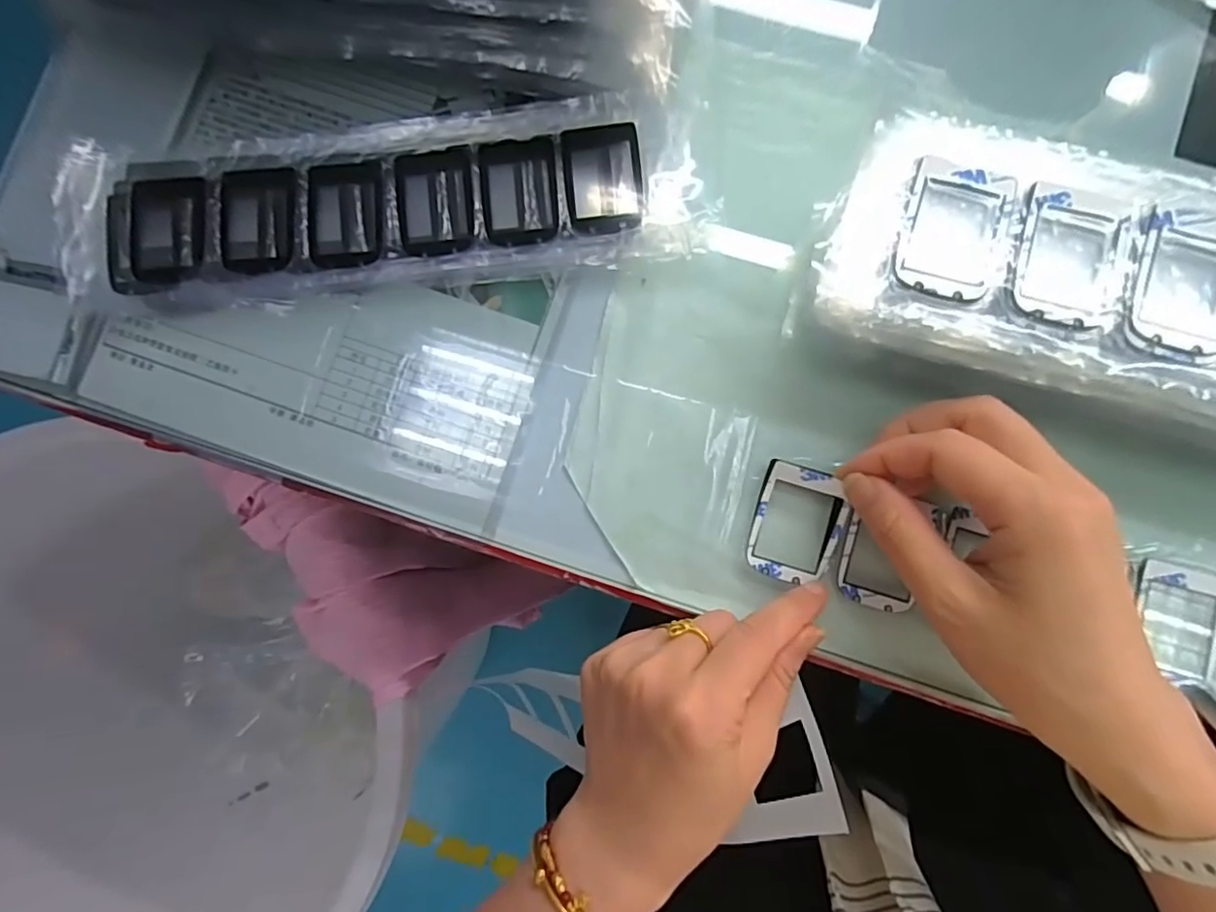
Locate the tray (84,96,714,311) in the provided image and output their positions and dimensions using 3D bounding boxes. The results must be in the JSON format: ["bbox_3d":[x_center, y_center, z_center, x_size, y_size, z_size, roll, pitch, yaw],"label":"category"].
[{"bbox_3d":[-0.111,-0.119,0.284,0.292,0.012,0.077,-4,84,3],"label":"tray"}]

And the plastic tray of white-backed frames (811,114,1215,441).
[{"bbox_3d":[0.235,-0.047,0.233,0.312,0.058,0.099,13,85,4],"label":"plastic tray of white-backed frames"}]

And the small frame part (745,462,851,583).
[{"bbox_3d":[0.083,0.030,0.254,0.038,0.006,0.051,15,101,12],"label":"small frame part"}]

